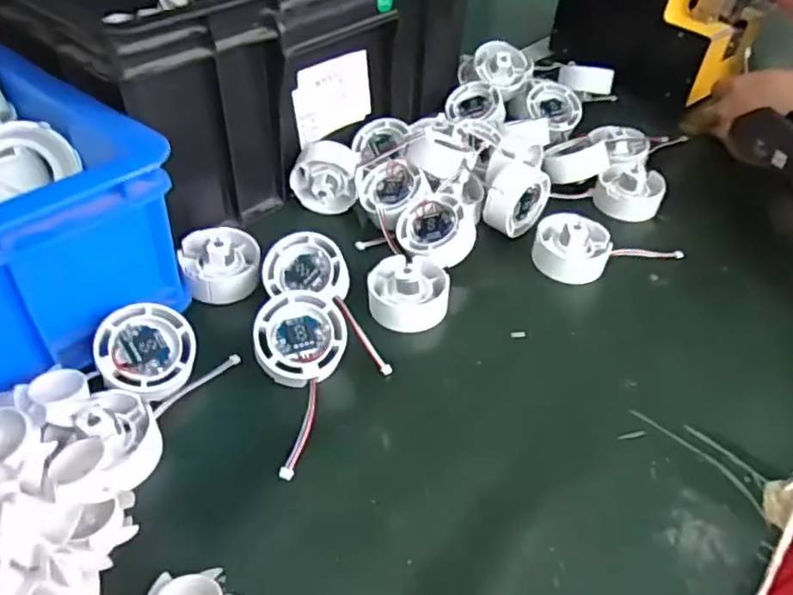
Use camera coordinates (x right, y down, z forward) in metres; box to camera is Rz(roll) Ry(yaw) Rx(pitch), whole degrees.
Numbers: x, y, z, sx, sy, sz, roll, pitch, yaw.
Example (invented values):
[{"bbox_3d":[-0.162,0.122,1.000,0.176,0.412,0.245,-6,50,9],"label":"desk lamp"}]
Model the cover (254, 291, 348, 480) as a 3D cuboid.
[{"bbox_3d":[-0.051,0.045,0.362,0.056,0.040,0.102,-10,45,-15],"label":"cover"}]

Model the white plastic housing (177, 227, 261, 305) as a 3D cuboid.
[{"bbox_3d":[-0.123,-0.024,0.437,0.053,0.032,0.050,-10,45,-14],"label":"white plastic housing"}]

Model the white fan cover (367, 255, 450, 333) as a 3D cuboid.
[{"bbox_3d":[0.009,-0.007,0.429,0.055,0.028,0.055,4,43,0],"label":"white fan cover"}]

